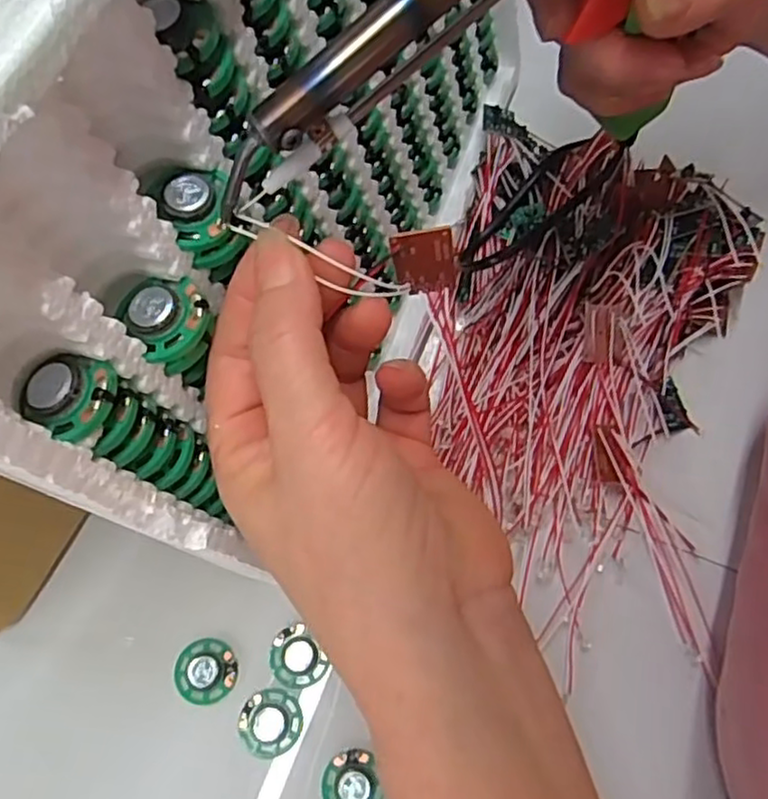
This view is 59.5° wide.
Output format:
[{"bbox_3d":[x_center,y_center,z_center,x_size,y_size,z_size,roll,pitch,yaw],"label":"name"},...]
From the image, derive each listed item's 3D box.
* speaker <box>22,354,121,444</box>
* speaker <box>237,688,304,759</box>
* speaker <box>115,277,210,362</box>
[{"bbox_3d":[-0.084,-0.001,0.178,0.024,0.006,0.022,0,70,-1],"label":"speaker"},{"bbox_3d":[-0.051,0.144,0.299,0.028,0.005,0.027,0,70,-1],"label":"speaker"},{"bbox_3d":[-0.063,-0.024,0.195,0.023,0.008,0.023,0,70,-1],"label":"speaker"}]

